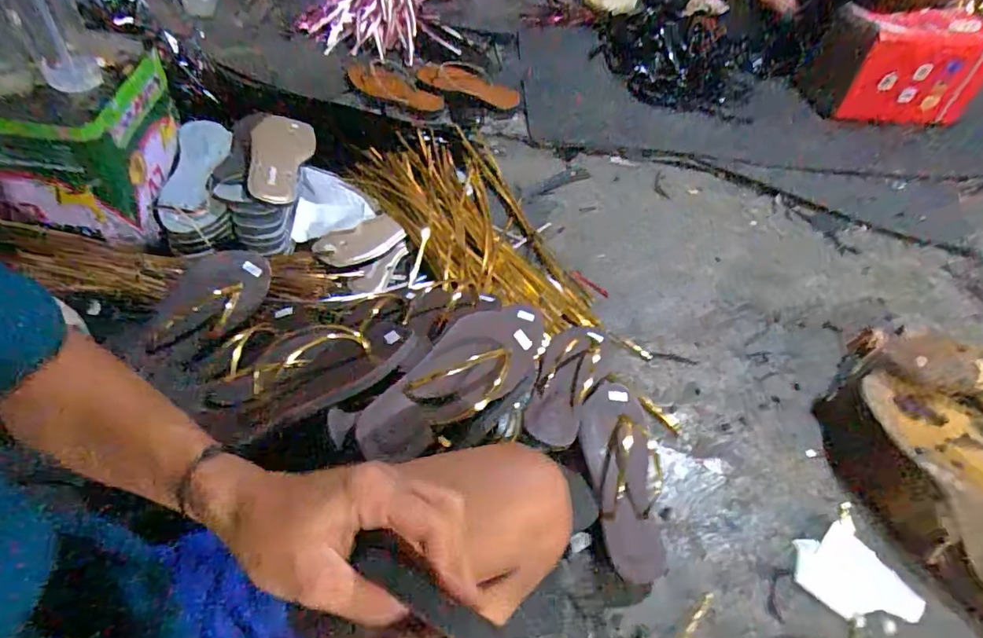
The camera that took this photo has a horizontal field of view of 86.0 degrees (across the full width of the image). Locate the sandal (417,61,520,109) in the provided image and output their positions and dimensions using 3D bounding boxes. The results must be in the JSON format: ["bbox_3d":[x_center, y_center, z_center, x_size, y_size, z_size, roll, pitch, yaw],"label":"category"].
[{"bbox_3d":[-0.057,-0.552,1.231,0.255,0.070,0.057,15,49,7],"label":"sandal"}]

